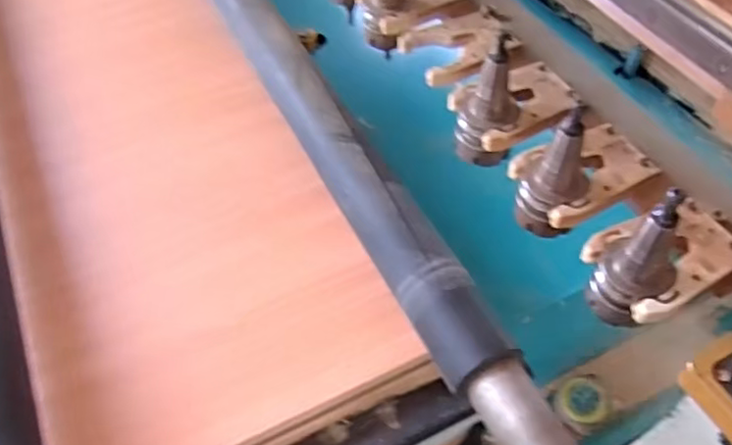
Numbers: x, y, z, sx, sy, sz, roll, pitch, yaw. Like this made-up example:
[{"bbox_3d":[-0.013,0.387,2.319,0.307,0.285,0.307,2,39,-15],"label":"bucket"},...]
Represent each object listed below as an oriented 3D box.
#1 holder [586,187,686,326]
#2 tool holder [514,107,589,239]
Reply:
[{"bbox_3d":[0.177,0.023,0.413,0.044,0.111,0.041,0,51,0],"label":"holder"},{"bbox_3d":[0.139,-0.035,0.465,0.050,0.103,0.049,21,55,17],"label":"tool holder"}]

